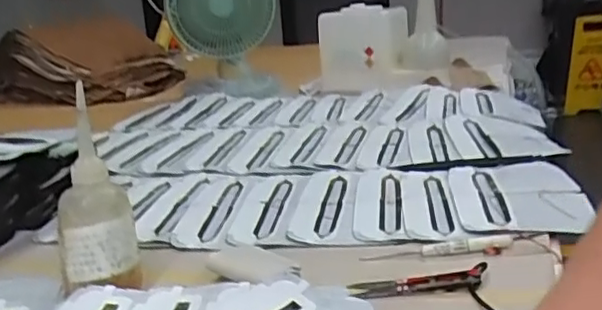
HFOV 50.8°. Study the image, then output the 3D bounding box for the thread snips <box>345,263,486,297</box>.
[{"bbox_3d":[0.096,0.102,0.507,0.112,0.006,0.032,-5,17,-2],"label":"thread snips"}]

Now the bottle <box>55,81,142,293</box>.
[{"bbox_3d":[-0.169,0.036,0.511,0.059,0.158,0.050,-9,18,-16],"label":"bottle"}]

